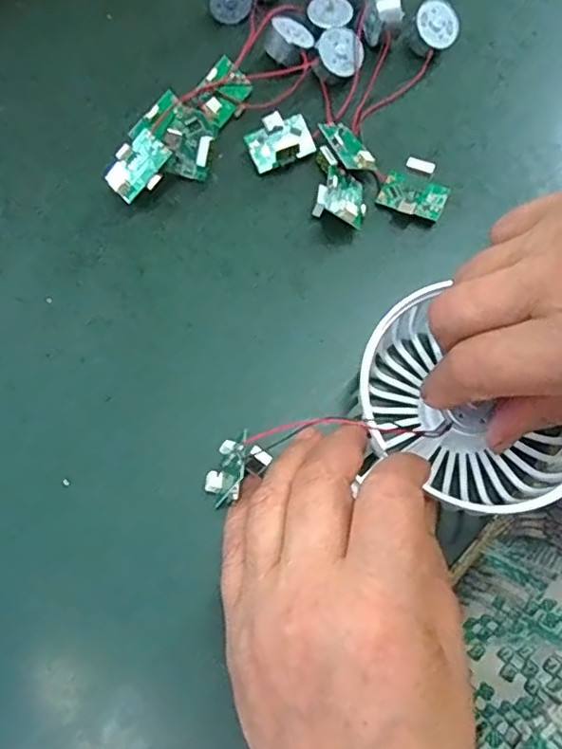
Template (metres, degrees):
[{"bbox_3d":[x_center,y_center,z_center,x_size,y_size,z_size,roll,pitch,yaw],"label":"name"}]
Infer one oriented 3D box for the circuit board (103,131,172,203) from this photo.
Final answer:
[{"bbox_3d":[-0.065,-0.095,0.270,0.022,0.005,0.031,39,85,10],"label":"circuit board"}]

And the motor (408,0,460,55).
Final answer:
[{"bbox_3d":[0.080,-0.181,0.308,0.025,0.013,0.026,8,94,-12],"label":"motor"}]

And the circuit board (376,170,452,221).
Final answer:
[{"bbox_3d":[0.063,-0.085,0.282,0.031,0.006,0.020,20,72,5],"label":"circuit board"}]

